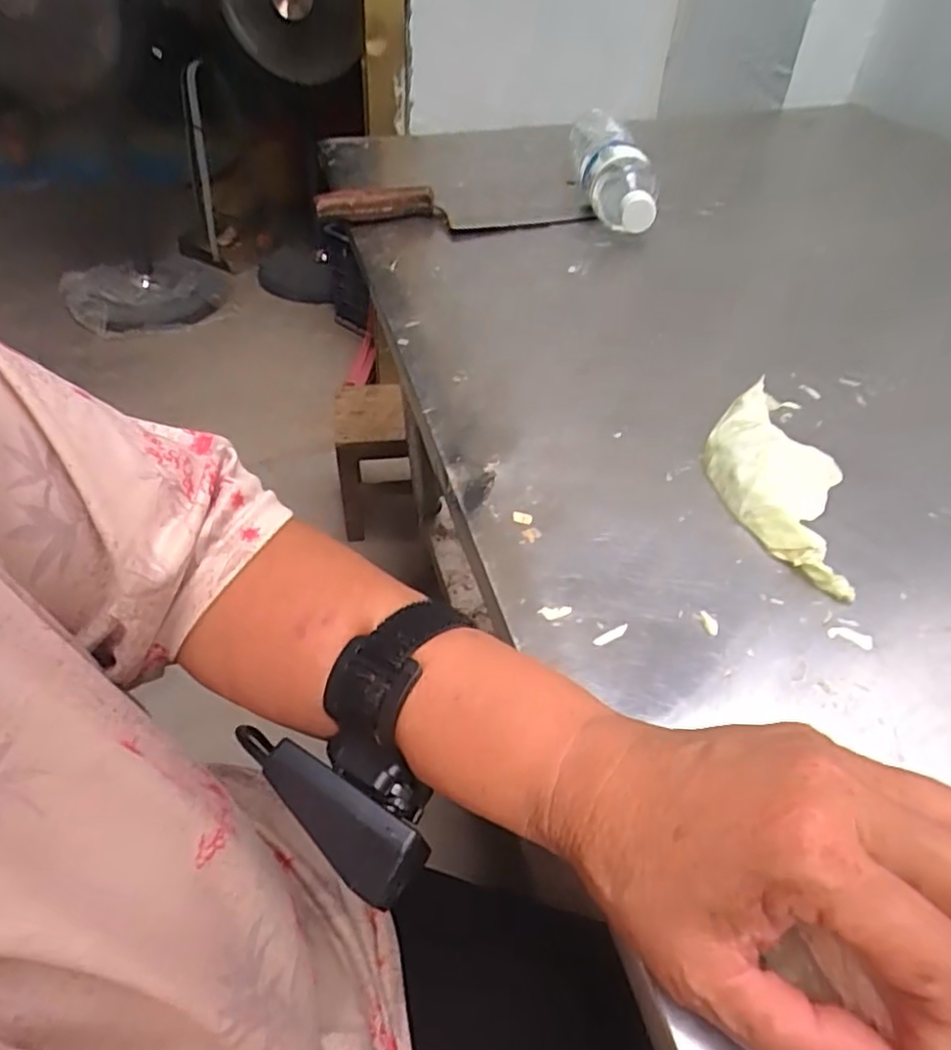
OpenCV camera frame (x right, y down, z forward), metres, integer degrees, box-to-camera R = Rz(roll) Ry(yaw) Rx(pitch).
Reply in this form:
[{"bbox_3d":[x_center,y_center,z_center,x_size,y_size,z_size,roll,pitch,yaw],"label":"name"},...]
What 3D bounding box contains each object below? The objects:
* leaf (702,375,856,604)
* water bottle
[{"bbox_3d":[0.171,-0.035,0.390,0.064,0.026,0.172,9,44,5],"label":"leaf"},{"bbox_3d":[0.146,-0.381,0.724,0.072,0.064,0.260,2,44,-2],"label":"water bottle"}]

